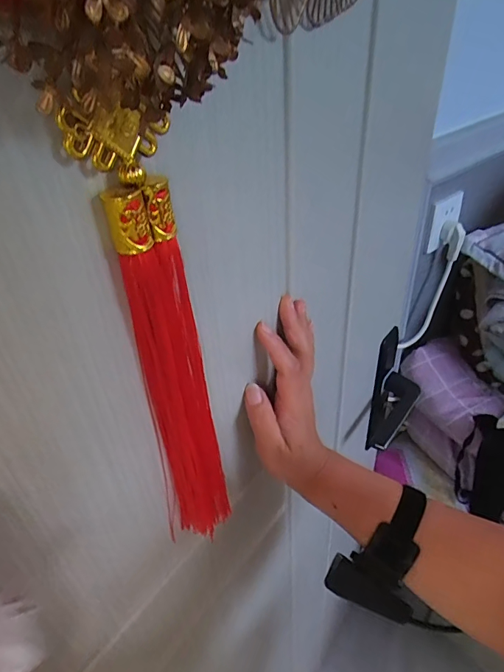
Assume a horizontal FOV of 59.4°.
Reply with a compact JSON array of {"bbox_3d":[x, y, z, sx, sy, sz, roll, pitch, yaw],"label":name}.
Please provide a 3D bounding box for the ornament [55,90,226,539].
[{"bbox_3d":[-0.046,0.025,0.256,0.041,0.287,0.019,-29,44,-30],"label":"ornament"}]

